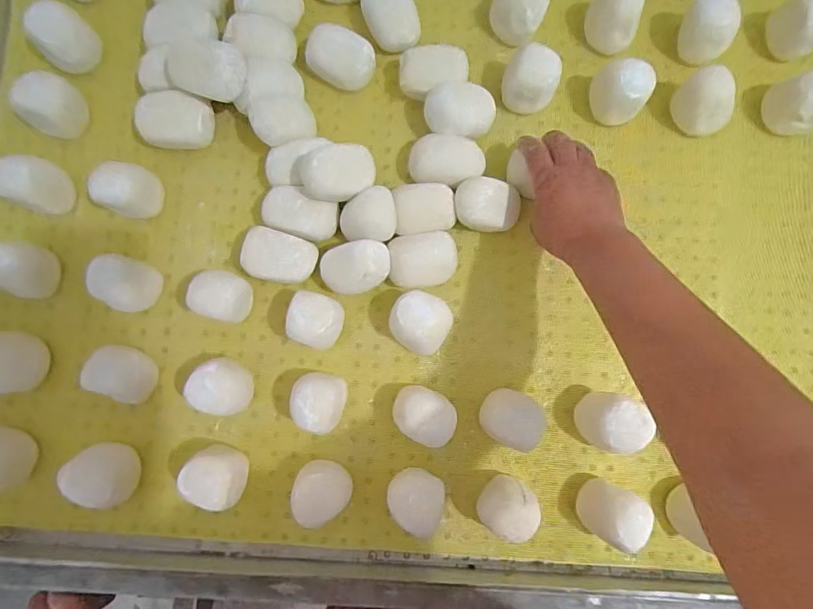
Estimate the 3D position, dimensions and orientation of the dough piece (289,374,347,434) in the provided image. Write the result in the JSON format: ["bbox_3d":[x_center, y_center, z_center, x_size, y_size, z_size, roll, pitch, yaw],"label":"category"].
[{"bbox_3d":[-0.087,0.098,0.447,0.053,0.061,0.056,0,83,-3],"label":"dough piece"}]

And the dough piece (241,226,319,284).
[{"bbox_3d":[-0.133,-0.047,0.464,0.078,0.044,0.051,17,84,1],"label":"dough piece"}]

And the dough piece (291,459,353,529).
[{"bbox_3d":[-0.081,0.182,0.442,0.052,0.054,0.056,0,83,-3],"label":"dough piece"}]

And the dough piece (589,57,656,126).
[{"bbox_3d":[0.227,-0.227,0.483,0.062,0.059,0.049,38,85,3],"label":"dough piece"}]

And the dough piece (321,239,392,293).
[{"bbox_3d":[-0.051,-0.036,0.462,0.068,0.054,0.048,-9,84,-4],"label":"dough piece"}]

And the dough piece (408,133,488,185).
[{"bbox_3d":[0.043,-0.150,0.484,0.078,0.046,0.046,5,84,0],"label":"dough piece"}]

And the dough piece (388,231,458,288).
[{"bbox_3d":[0.017,-0.045,0.470,0.068,0.036,0.053,-3,84,-1],"label":"dough piece"}]

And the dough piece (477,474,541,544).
[{"bbox_3d":[0.098,0.195,0.437,0.050,0.067,0.048,0,84,-1],"label":"dough piece"}]

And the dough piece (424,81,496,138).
[{"bbox_3d":[0.057,-0.202,0.482,0.072,0.051,0.052,0,84,-1],"label":"dough piece"}]

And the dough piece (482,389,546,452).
[{"bbox_3d":[0.102,0.115,0.454,0.062,0.049,0.056,23,84,2],"label":"dough piece"}]

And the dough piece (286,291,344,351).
[{"bbox_3d":[-0.090,0.017,0.453,0.048,0.063,0.050,17,83,-1],"label":"dough piece"}]

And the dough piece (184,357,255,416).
[{"bbox_3d":[-0.184,0.081,0.444,0.054,0.057,0.055,0,84,-1],"label":"dough piece"}]

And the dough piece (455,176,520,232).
[{"bbox_3d":[0.085,-0.101,0.471,0.068,0.049,0.052,2,84,-1],"label":"dough piece"}]

